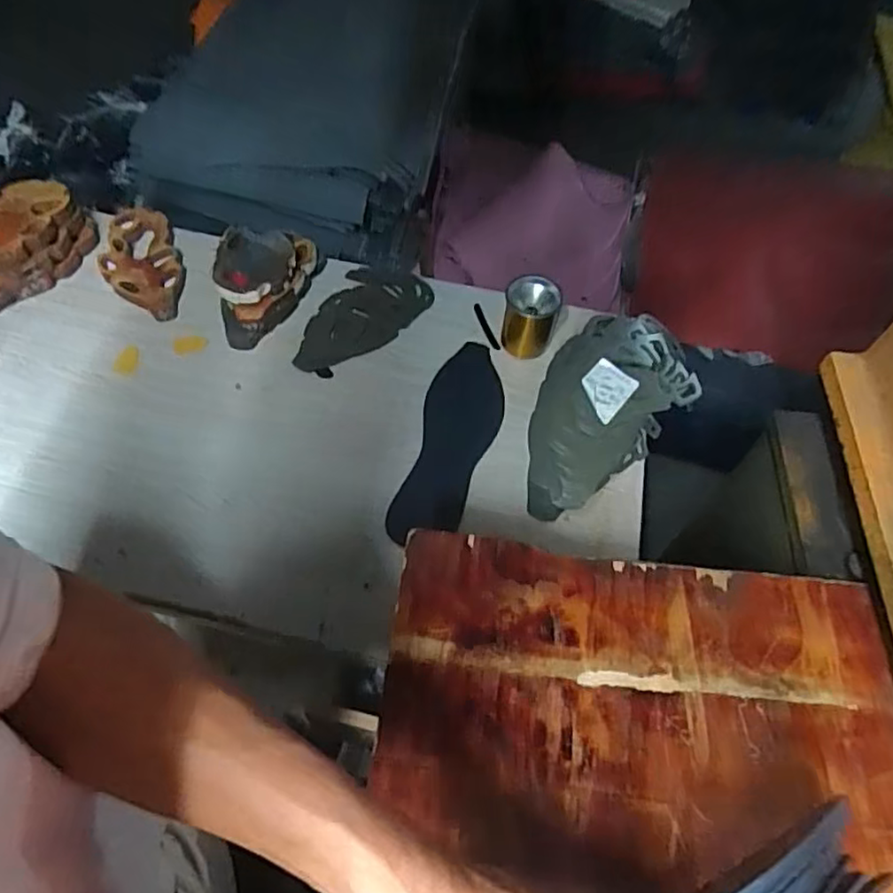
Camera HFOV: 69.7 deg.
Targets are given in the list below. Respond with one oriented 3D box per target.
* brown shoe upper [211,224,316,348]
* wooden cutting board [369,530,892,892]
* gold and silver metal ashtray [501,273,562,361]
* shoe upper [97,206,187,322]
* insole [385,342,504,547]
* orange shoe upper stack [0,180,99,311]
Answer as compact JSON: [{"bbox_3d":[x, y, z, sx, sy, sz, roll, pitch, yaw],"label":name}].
[{"bbox_3d":[-0.257,-0.245,0.929,0.143,0.067,0.202,-9,58,-9],"label":"brown shoe upper"},{"bbox_3d":[0.164,0.238,0.522,0.427,0.011,0.304,7,57,1],"label":"wooden cutting board"},{"bbox_3d":[0.117,-0.179,0.898,0.075,0.090,0.067,13,57,5],"label":"gold and silver metal ashtray"},{"bbox_3d":[-0.456,-0.274,0.962,0.111,0.031,0.217,-21,61,-16],"label":"shoe upper"},{"bbox_3d":[0.011,-0.012,0.848,0.100,0.010,0.306,13,61,7],"label":"insole"},{"bbox_3d":[-0.635,-0.289,0.929,0.238,0.079,0.171,-29,63,-20],"label":"orange shoe upper stack"}]

